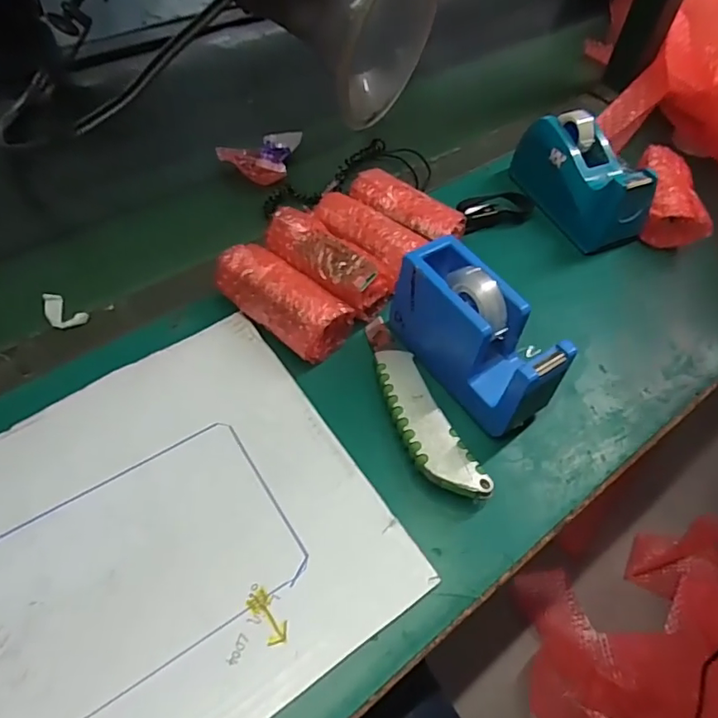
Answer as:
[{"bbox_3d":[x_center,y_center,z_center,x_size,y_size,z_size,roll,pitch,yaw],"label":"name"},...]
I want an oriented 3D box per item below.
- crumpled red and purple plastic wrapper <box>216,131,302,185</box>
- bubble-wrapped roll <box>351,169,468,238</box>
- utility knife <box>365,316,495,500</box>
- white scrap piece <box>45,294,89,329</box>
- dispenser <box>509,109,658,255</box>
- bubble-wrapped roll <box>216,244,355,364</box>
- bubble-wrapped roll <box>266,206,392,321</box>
[{"bbox_3d":[-0.094,-0.203,0.529,0.086,0.028,0.052,-15,56,-14],"label":"crumpled red and purple plastic wrapper"},{"bbox_3d":[0.042,-0.132,0.475,0.105,0.036,0.040,29,58,17],"label":"bubble-wrapped roll"},{"bbox_3d":[0.038,0.030,0.381,0.039,0.023,0.164,-17,56,-14],"label":"utility knife"},{"bbox_3d":[-0.235,-0.036,0.419,0.041,0.013,0.021,31,58,18],"label":"white scrap piece"},{"bbox_3d":[0.207,-0.171,0.504,0.060,0.082,0.142,-20,57,-17],"label":"dispenser"},{"bbox_3d":[-0.061,-0.045,0.406,0.101,0.045,0.049,33,59,19],"label":"bubble-wrapped roll"},{"bbox_3d":[-0.028,-0.075,0.430,0.107,0.050,0.047,34,59,20],"label":"bubble-wrapped roll"}]

